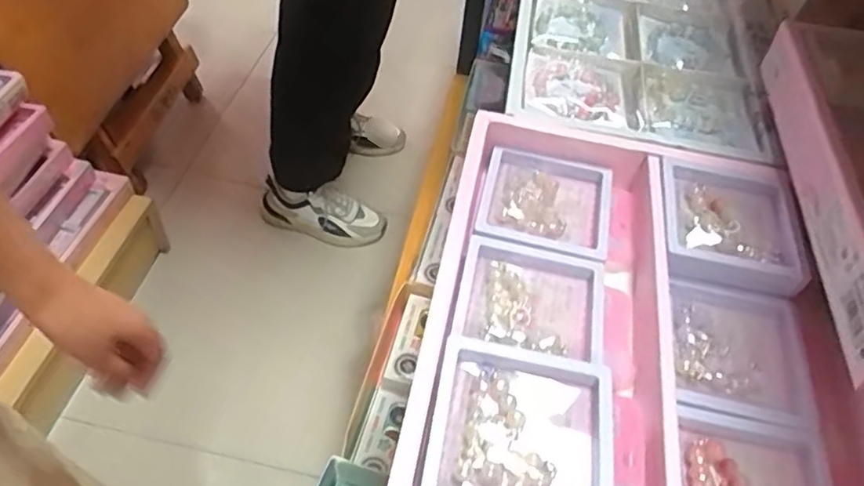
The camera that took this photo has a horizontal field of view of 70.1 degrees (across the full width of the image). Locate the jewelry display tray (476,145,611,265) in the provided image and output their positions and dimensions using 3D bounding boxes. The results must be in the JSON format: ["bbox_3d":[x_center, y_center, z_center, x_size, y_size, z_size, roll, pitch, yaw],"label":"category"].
[{"bbox_3d":[0.080,-0.024,0.438,0.088,0.020,0.086,13,52,5],"label":"jewelry display tray"}]

